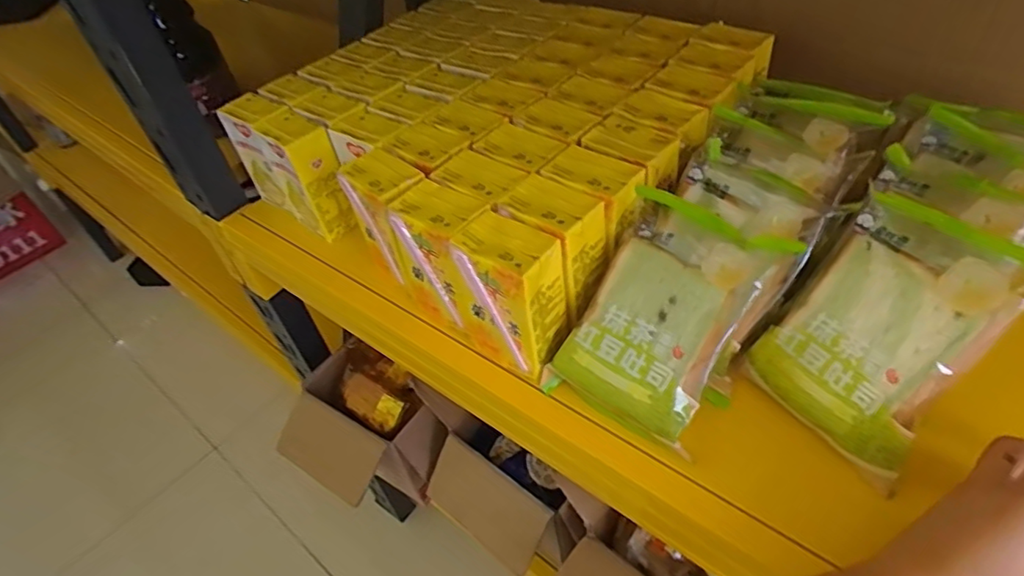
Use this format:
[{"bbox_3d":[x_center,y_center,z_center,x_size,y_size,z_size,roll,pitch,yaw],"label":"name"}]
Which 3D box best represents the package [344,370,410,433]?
[{"bbox_3d":[-0.168,0.140,0.706,0.092,0.027,0.044,23,78,30],"label":"package"}]

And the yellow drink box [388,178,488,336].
[{"bbox_3d":[-0.050,-0.023,0.435,0.067,0.095,0.047,26,55,30],"label":"yellow drink box"}]

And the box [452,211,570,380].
[{"bbox_3d":[0.000,0.003,0.399,0.074,0.091,0.047,28,55,31],"label":"box"}]

